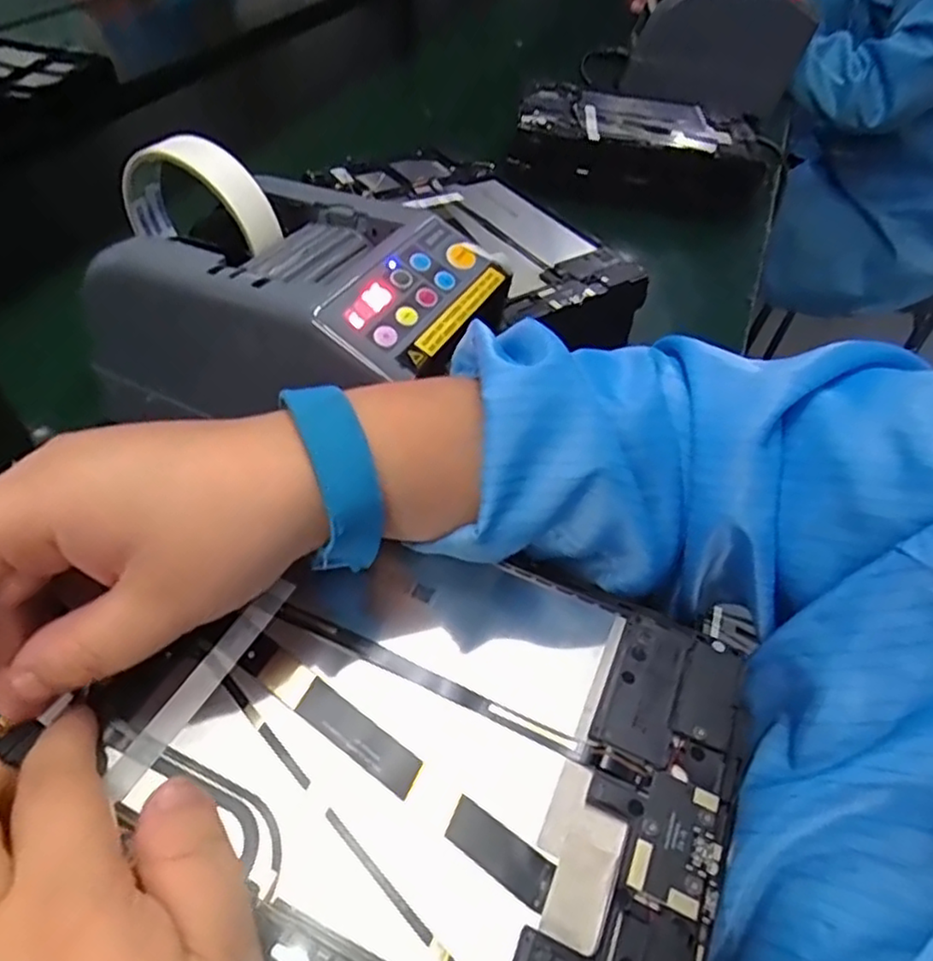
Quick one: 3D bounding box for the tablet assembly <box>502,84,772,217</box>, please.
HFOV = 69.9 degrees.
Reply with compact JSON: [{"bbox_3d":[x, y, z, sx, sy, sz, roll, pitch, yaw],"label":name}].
[{"bbox_3d":[0.170,-0.337,0.670,0.238,0.053,0.169,13,49,6],"label":"tablet assembly"}]

